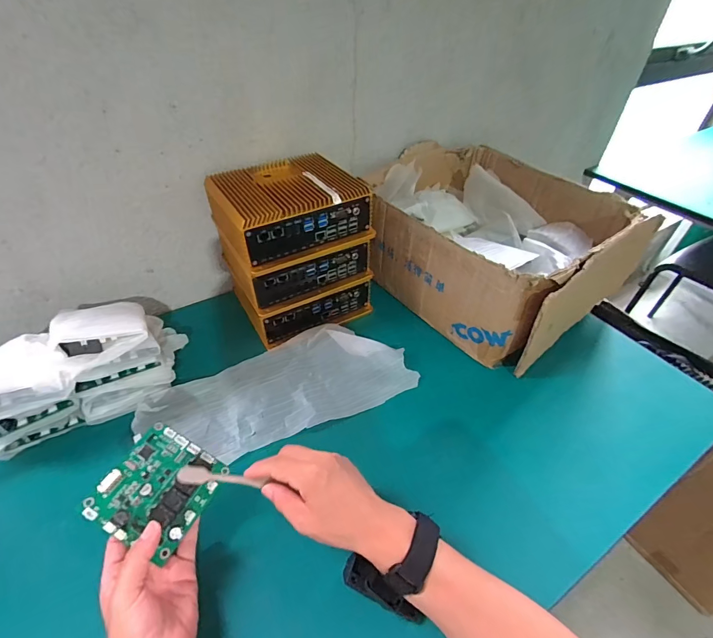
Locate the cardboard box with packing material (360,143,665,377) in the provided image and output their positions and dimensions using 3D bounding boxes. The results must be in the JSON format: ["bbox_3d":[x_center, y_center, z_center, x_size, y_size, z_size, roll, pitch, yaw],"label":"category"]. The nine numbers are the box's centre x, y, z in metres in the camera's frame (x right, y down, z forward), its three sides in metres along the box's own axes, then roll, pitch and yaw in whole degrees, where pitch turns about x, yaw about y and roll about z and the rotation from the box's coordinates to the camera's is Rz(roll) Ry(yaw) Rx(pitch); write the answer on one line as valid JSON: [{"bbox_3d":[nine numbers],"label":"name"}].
[{"bbox_3d":[0.216,-0.138,0.651,0.321,0.164,0.389,-28,51,-28],"label":"cardboard box with packing material"}]

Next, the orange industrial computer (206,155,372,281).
[{"bbox_3d":[-0.097,-0.164,0.541,0.194,0.080,0.176,-20,47,-21],"label":"orange industrial computer"}]

